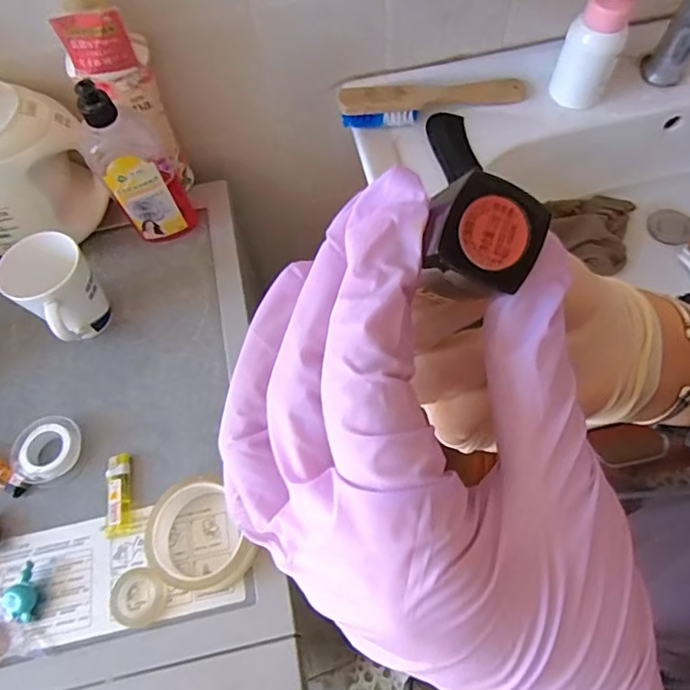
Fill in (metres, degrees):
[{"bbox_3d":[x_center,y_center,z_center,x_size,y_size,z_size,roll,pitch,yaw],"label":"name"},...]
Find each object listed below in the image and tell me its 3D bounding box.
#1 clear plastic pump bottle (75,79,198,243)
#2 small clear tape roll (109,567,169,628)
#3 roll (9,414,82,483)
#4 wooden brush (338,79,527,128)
[{"bbox_3d":[-0.222,-0.186,0.586,0.077,0.211,0.060,-28,63,-11],"label":"clear plastic pump bottle"},{"bbox_3d":[-0.180,0.218,0.470,0.051,0.009,0.047,34,69,20],"label":"small clear tape roll"},{"bbox_3d":[-0.294,0.101,0.534,0.058,0.022,0.067,26,66,17],"label":"roll"},{"bbox_3d":[0.106,-0.301,0.652,0.232,0.045,0.046,-13,61,-3],"label":"wooden brush"}]

